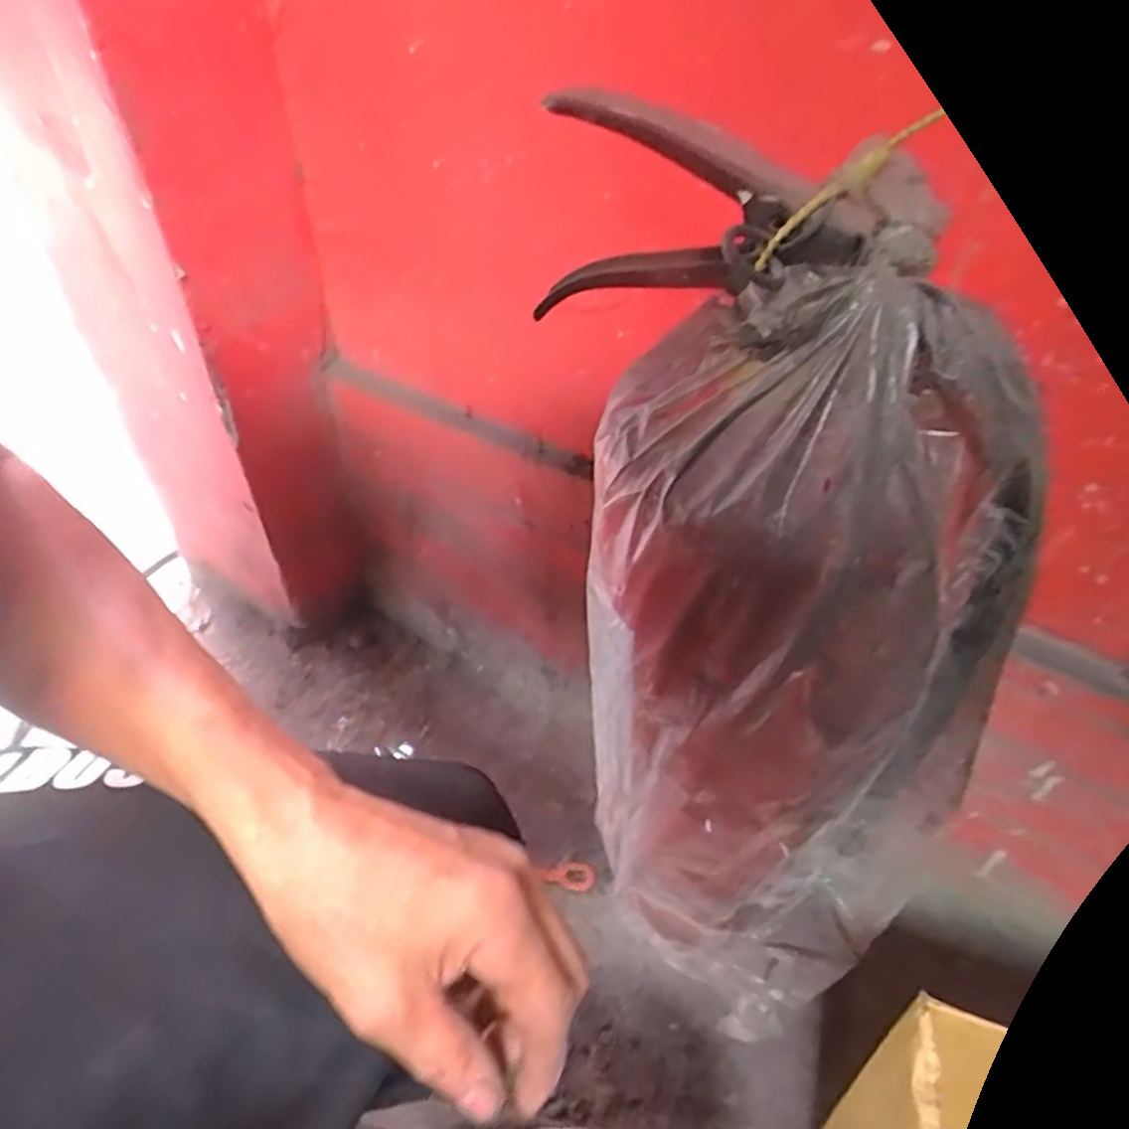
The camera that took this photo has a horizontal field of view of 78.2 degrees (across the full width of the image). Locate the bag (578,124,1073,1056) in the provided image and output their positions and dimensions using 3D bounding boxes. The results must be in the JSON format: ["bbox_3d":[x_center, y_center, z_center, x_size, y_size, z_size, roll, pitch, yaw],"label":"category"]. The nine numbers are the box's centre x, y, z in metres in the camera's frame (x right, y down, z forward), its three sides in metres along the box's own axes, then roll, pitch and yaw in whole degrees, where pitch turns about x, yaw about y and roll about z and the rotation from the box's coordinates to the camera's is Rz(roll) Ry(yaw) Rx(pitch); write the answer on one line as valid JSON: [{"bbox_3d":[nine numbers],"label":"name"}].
[{"bbox_3d":[0.100,0.093,0.358,0.133,0.486,0.148,-20,46,-23],"label":"bag"}]

